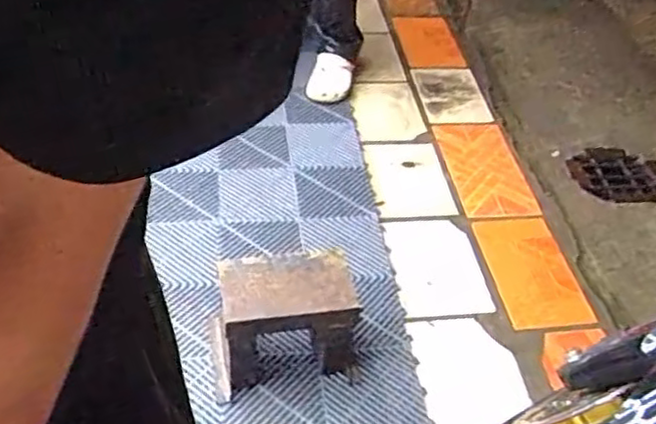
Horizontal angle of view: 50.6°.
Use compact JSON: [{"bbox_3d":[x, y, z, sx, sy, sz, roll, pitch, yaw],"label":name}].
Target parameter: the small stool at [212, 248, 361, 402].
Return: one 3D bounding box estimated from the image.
[{"bbox_3d":[-0.087,0.204,1.362,0.278,0.224,0.175,-9,45,-14],"label":"small stool"}]

